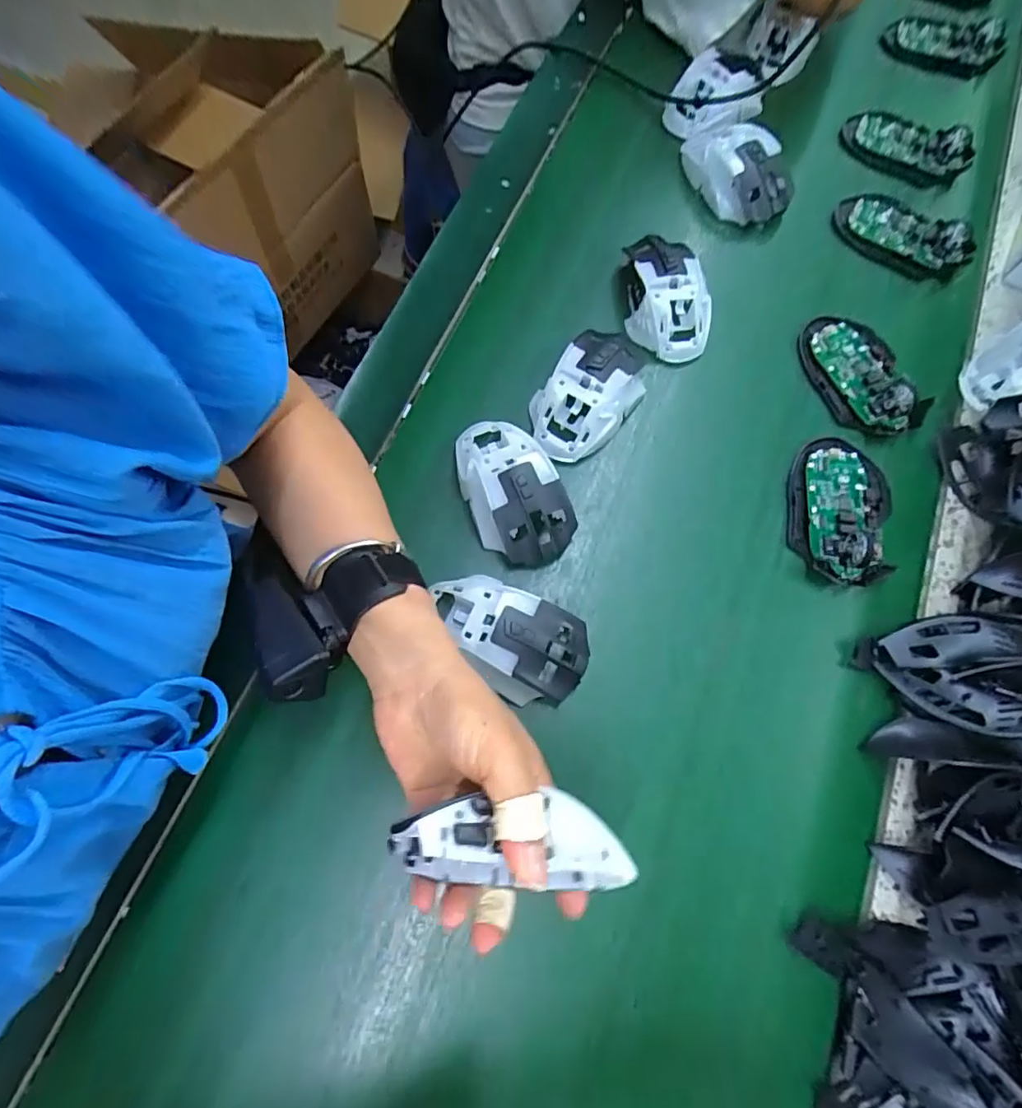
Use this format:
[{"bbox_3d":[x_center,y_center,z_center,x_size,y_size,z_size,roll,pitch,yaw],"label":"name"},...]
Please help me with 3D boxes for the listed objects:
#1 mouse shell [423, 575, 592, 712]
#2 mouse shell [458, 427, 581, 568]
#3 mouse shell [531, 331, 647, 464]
[{"bbox_3d":[-0.004,0.056,0.366,0.107,0.035,0.062,23,72,6],"label":"mouse shell"},{"bbox_3d":[-0.002,-0.049,0.403,0.069,0.033,0.118,-22,74,-9],"label":"mouse shell"},{"bbox_3d":[0.062,-0.126,0.427,0.063,0.039,0.113,34,74,9],"label":"mouse shell"}]

